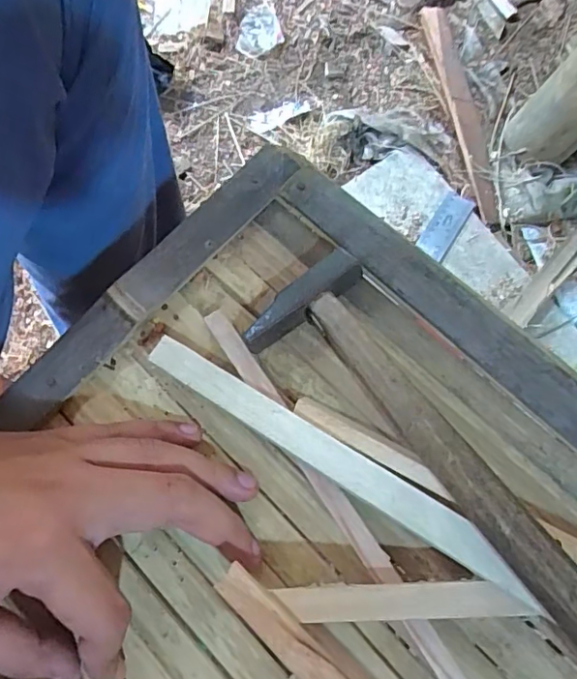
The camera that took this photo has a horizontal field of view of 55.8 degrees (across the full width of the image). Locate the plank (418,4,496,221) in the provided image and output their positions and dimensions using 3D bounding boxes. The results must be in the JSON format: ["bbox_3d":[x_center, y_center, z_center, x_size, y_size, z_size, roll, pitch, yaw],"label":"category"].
[{"bbox_3d":[0.231,-0.312,0.726,0.036,0.015,0.343,-8,73,-1],"label":"plank"}]

